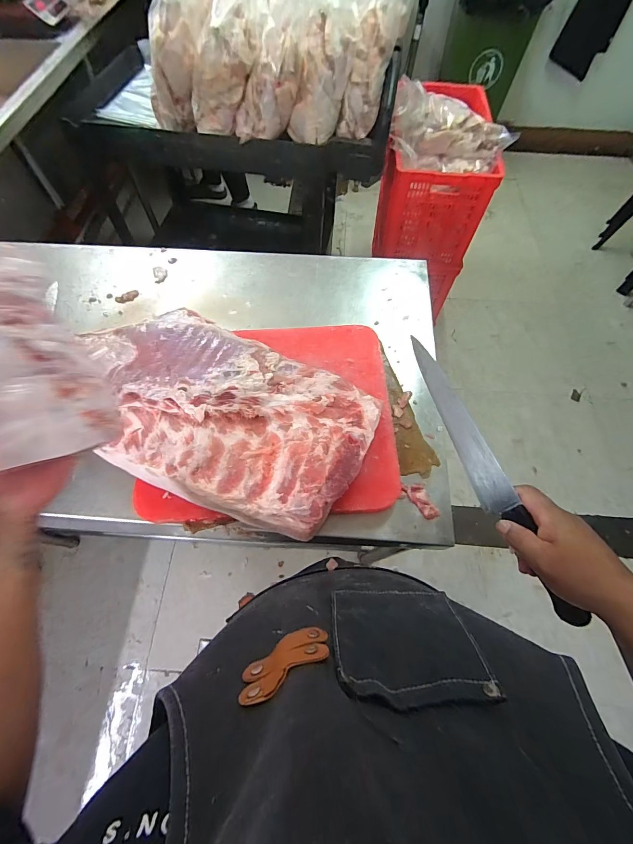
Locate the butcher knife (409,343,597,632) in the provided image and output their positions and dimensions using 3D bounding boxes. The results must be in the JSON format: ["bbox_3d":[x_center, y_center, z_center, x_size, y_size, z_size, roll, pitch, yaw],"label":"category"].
[{"bbox_3d":[0.201,0.056,0.410,0.017,0.050,0.351,-21,74,-10],"label":"butcher knife"}]

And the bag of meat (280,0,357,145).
[{"bbox_3d":[0.007,-1.045,0.991,0.200,0.298,0.189,2,64,1],"label":"bag of meat"}]

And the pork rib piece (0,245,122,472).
[{"bbox_3d":[-0.283,-0.072,0.328,0.027,0.124,0.222,-25,85,33],"label":"pork rib piece"}]

